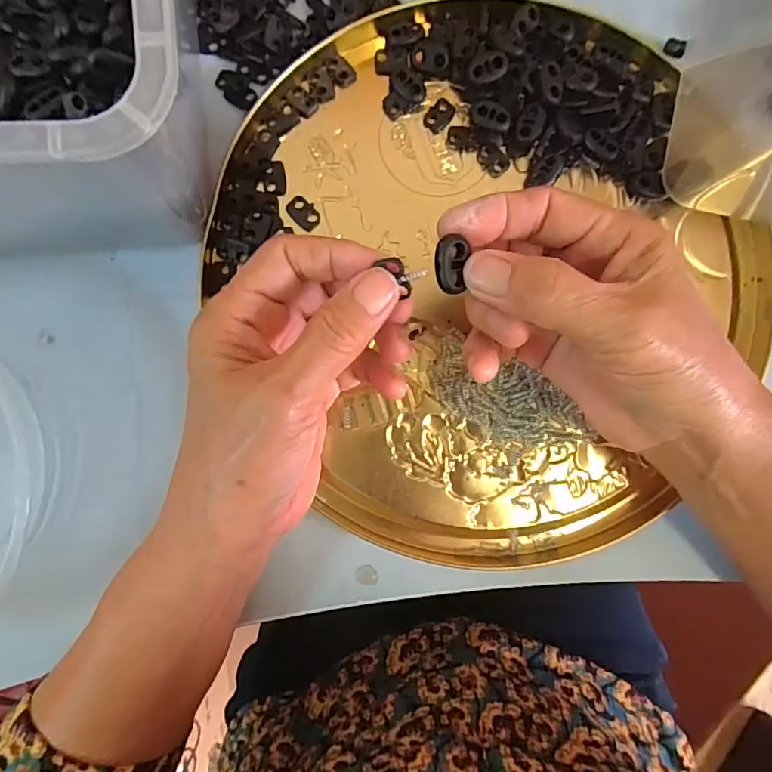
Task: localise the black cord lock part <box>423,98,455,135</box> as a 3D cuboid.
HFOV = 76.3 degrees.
[{"bbox_3d":[0.030,-0.151,0.272,0.012,0.004,0.020,39,86,-1],"label":"black cord lock part"}]

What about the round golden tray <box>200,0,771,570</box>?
[{"bbox_3d":[0.066,-0.063,0.261,0.278,0.020,0.302,0,88,-3],"label":"round golden tray"}]

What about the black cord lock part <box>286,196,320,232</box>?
[{"bbox_3d":[-0.045,-0.094,0.267,0.019,0.004,0.013,41,86,-1],"label":"black cord lock part"}]

